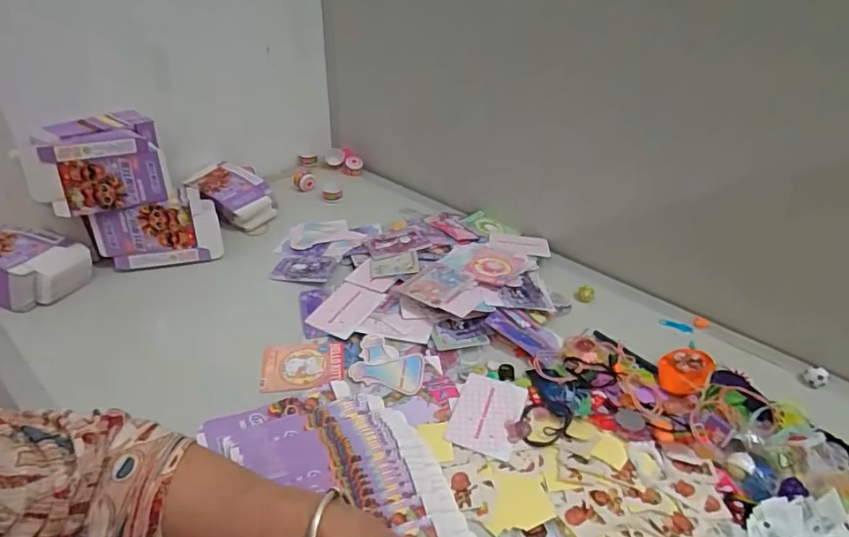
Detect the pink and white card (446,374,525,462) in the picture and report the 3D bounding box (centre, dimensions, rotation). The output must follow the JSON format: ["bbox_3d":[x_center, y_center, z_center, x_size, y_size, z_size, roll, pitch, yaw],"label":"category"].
[{"bbox_3d":[0.062,0.143,0.488,0.064,0.005,0.089,12,36,18],"label":"pink and white card"}]

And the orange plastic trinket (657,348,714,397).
[{"bbox_3d":[0.278,0.112,0.530,0.046,0.035,0.054,25,40,27],"label":"orange plastic trinket"}]

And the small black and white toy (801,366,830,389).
[{"bbox_3d":[0.438,0.121,0.550,0.020,0.024,0.023,-22,43,-33],"label":"small black and white toy"}]

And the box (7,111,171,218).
[{"bbox_3d":[-0.418,-0.135,0.633,0.147,0.084,0.130,-18,43,-27],"label":"box"}]

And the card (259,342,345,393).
[{"bbox_3d":[-0.133,0.108,0.538,0.086,0.009,0.060,-6,39,-8],"label":"card"}]

